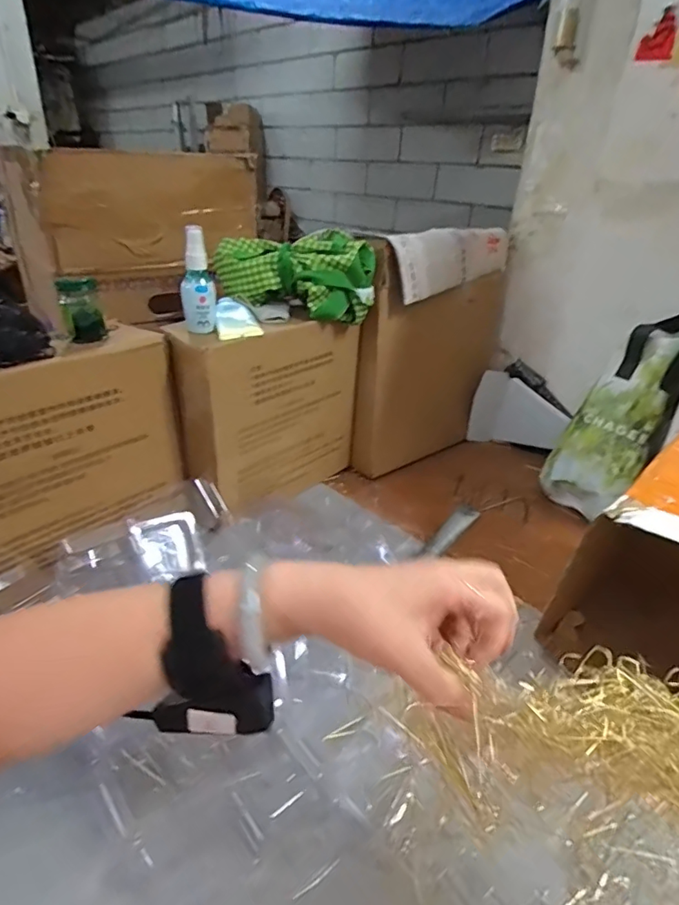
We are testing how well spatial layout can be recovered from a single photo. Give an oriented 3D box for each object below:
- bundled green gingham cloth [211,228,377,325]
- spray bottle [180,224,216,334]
[{"bbox_3d":[-0.059,-0.249,0.714,0.216,0.093,0.096,13,31,17],"label":"bundled green gingham cloth"},{"bbox_3d":[-0.168,-0.202,0.605,0.039,0.116,0.033,-6,30,-16],"label":"spray bottle"}]

